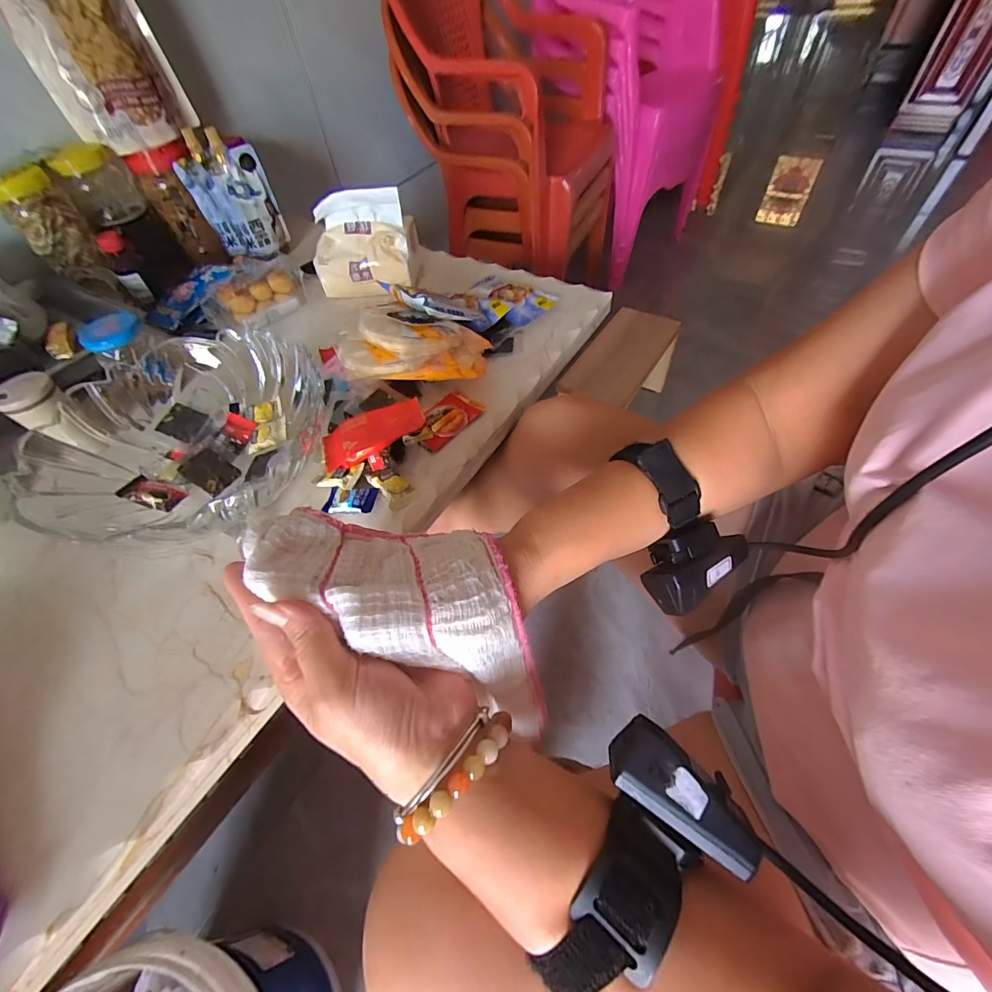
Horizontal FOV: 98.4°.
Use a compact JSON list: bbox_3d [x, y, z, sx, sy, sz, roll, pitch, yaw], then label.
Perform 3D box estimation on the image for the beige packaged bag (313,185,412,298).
[{"bbox_3d":[-0.188,-0.347,0.594,0.132,0.113,0.057,-4,53,2],"label":"beige packaged bag"}]

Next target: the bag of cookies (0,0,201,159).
[{"bbox_3d":[-0.512,-0.583,0.534,0.045,0.226,0.167,26,61,30],"label":"bag of cookies"}]

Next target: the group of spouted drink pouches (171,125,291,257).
[{"bbox_3d":[-0.405,-0.460,0.662,0.092,0.145,0.060,5,54,9],"label":"group of spouted drink pouches"}]

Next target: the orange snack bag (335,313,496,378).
[{"bbox_3d":[-0.086,-0.166,0.456,0.153,0.047,0.102,-3,52,-13],"label":"orange snack bag"}]

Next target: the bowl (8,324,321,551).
[{"bbox_3d":[-0.275,-0.061,0.403,0.219,0.092,0.202,-3,53,4],"label":"bowl"}]

